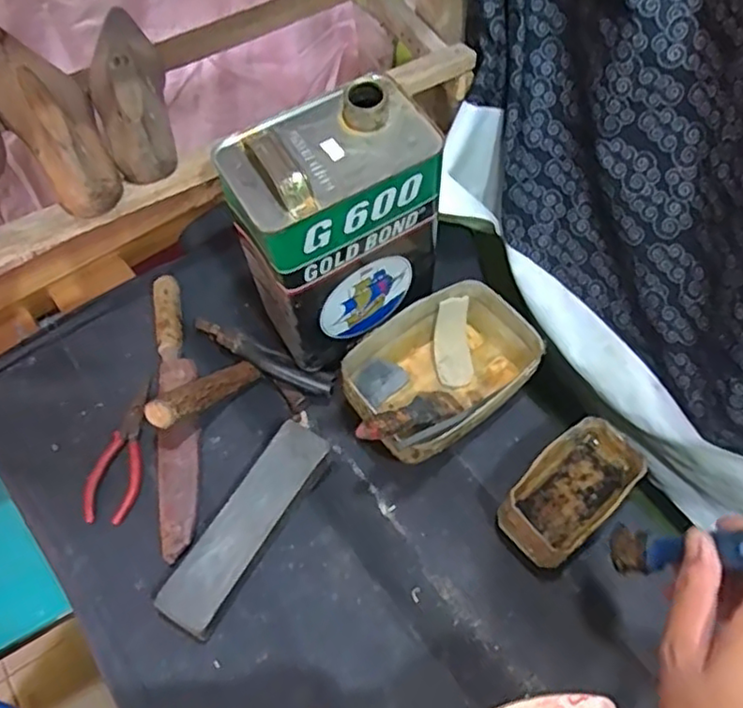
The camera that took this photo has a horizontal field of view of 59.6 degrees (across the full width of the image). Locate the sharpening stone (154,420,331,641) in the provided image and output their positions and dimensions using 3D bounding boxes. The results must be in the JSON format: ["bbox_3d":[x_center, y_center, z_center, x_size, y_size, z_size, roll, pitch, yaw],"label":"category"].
[{"bbox_3d":[-0.109,0.153,0.582,0.053,0.039,0.194,27,61,14],"label":"sharpening stone"}]

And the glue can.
[{"bbox_3d":[-0.032,-0.112,0.599,0.168,0.231,0.106,-25,62,-16],"label":"glue can"}]

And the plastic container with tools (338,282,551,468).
[{"bbox_3d":[0.062,0.021,0.631,0.213,0.090,0.127,-33,65,-20],"label":"plastic container with tools"}]

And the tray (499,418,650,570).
[{"bbox_3d":[0.177,0.122,0.579,0.131,0.052,0.073,-38,67,-22],"label":"tray"}]

